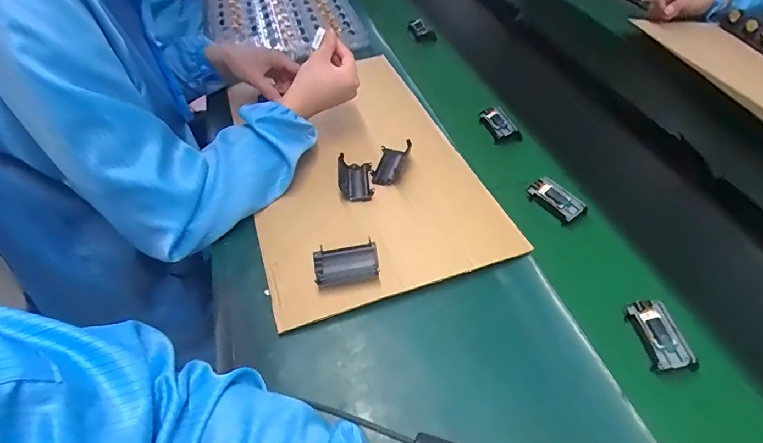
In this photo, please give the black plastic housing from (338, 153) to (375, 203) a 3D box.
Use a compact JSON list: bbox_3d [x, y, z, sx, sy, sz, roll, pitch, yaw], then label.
[{"bbox_3d":[-0.035,-0.055,0.563,0.044,0.022,0.072,-2,49,-4],"label":"black plastic housing"}]

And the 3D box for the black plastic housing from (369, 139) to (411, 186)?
[{"bbox_3d":[0.012,-0.082,0.579,0.040,0.024,0.076,14,50,10],"label":"black plastic housing"}]

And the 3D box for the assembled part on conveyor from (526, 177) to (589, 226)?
[{"bbox_3d":[0.227,-0.029,0.548,0.039,0.017,0.072,-26,54,-22],"label":"assembled part on conveyor"}]

